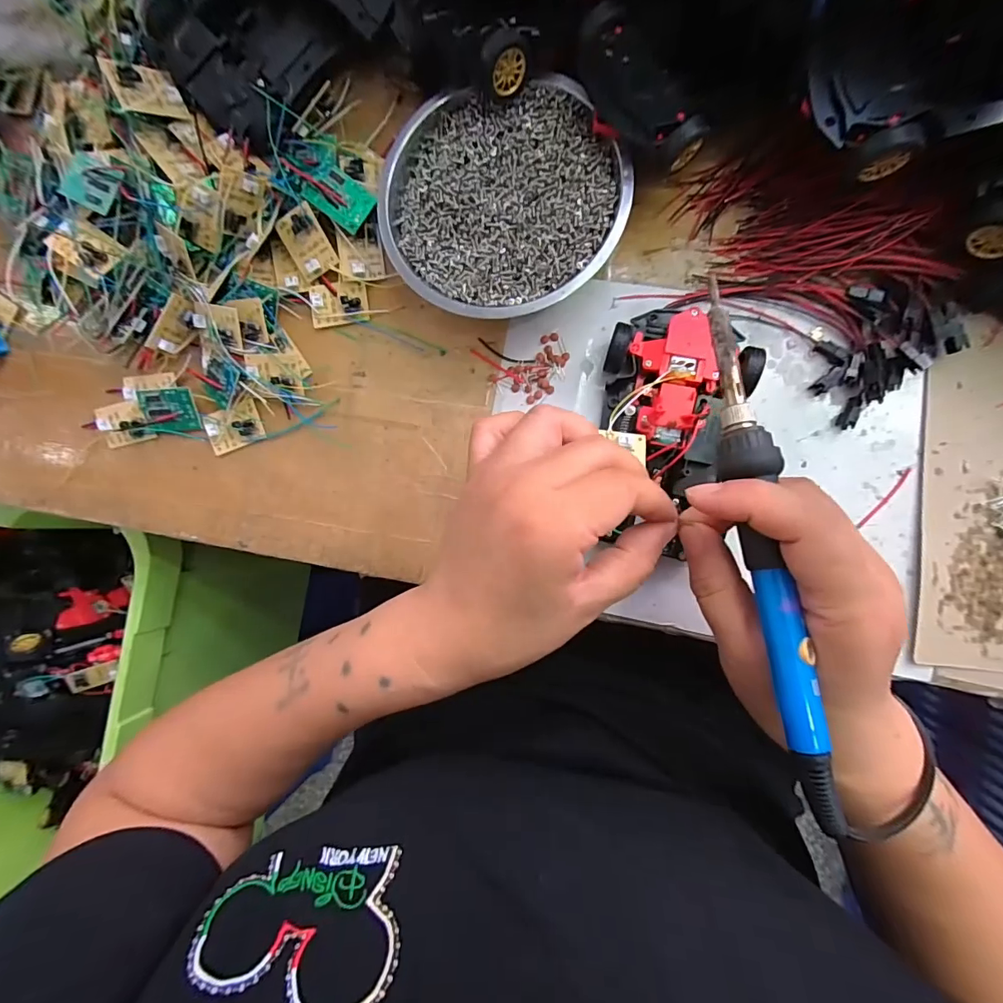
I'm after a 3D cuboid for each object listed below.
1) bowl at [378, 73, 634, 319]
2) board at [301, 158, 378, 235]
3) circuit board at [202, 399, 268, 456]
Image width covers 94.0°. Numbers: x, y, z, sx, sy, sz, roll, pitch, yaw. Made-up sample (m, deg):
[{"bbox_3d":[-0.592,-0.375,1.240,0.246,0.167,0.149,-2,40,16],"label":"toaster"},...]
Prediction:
[{"bbox_3d":[0.002,-0.177,0.289,0.140,0.042,0.136,-3,90,8],"label":"bowl"},{"bbox_3d":[-0.108,-0.202,0.310,0.043,0.005,0.030,34,85,-12],"label":"board"},{"bbox_3d":[-0.189,-0.052,0.330,0.040,0.010,0.028,-14,88,7],"label":"circuit board"}]

